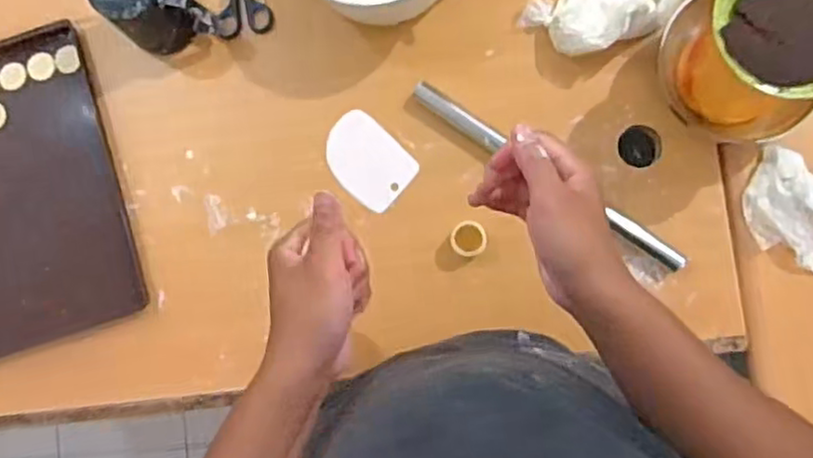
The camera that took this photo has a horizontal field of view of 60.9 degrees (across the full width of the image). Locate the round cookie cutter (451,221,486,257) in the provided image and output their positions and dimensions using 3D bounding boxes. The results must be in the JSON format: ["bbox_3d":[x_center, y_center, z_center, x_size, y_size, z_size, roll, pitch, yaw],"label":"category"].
[{"bbox_3d":[0.070,0.011,0.780,0.040,0.033,0.041,0,86,5],"label":"round cookie cutter"}]

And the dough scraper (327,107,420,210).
[{"bbox_3d":[-0.047,-0.080,0.807,0.078,0.004,0.112,-45,80,-1],"label":"dough scraper"}]

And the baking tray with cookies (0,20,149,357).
[{"bbox_3d":[-0.471,-0.045,0.844,0.249,0.019,0.363,-17,85,3],"label":"baking tray with cookies"}]

